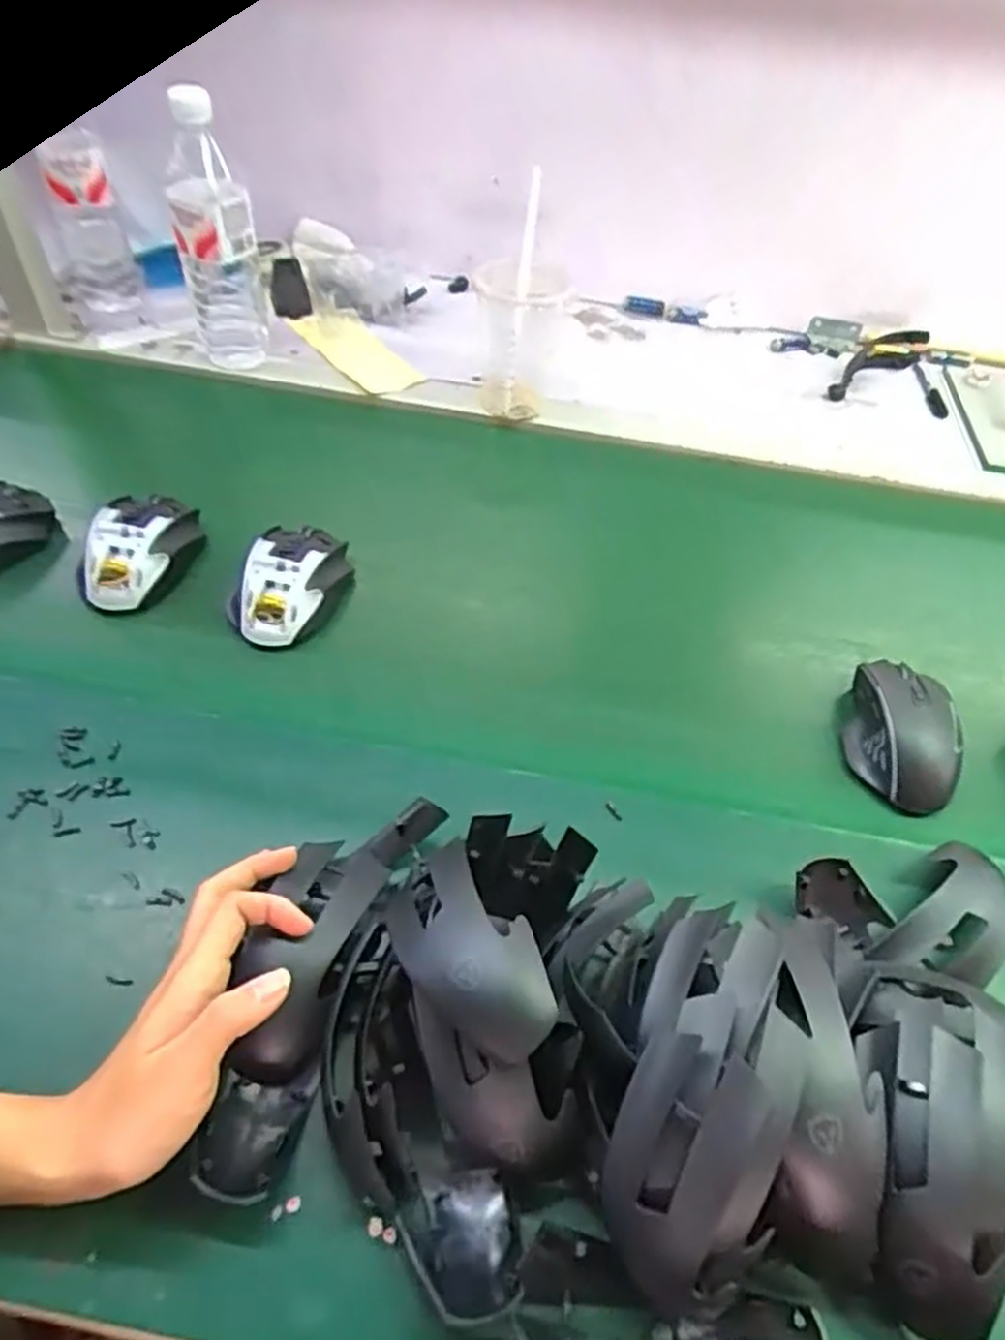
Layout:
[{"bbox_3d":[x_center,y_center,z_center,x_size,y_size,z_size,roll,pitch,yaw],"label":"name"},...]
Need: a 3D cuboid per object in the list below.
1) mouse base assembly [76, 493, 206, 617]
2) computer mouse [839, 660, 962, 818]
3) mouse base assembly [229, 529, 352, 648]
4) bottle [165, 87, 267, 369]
[{"bbox_3d":[-0.280,-0.094,0.597,0.071,0.040,0.113,16,51,8],"label":"mouse base assembly"},{"bbox_3d":[0.275,0.039,0.536,0.065,0.039,0.114,15,51,7],"label":"computer mouse"},{"bbox_3d":[-0.161,-0.066,0.586,0.077,0.046,0.109,18,51,10],"label":"mouse base assembly"},{"bbox_3d":[-0.269,-0.399,0.728,0.069,0.227,0.071,-13,53,-16],"label":"bottle"}]

